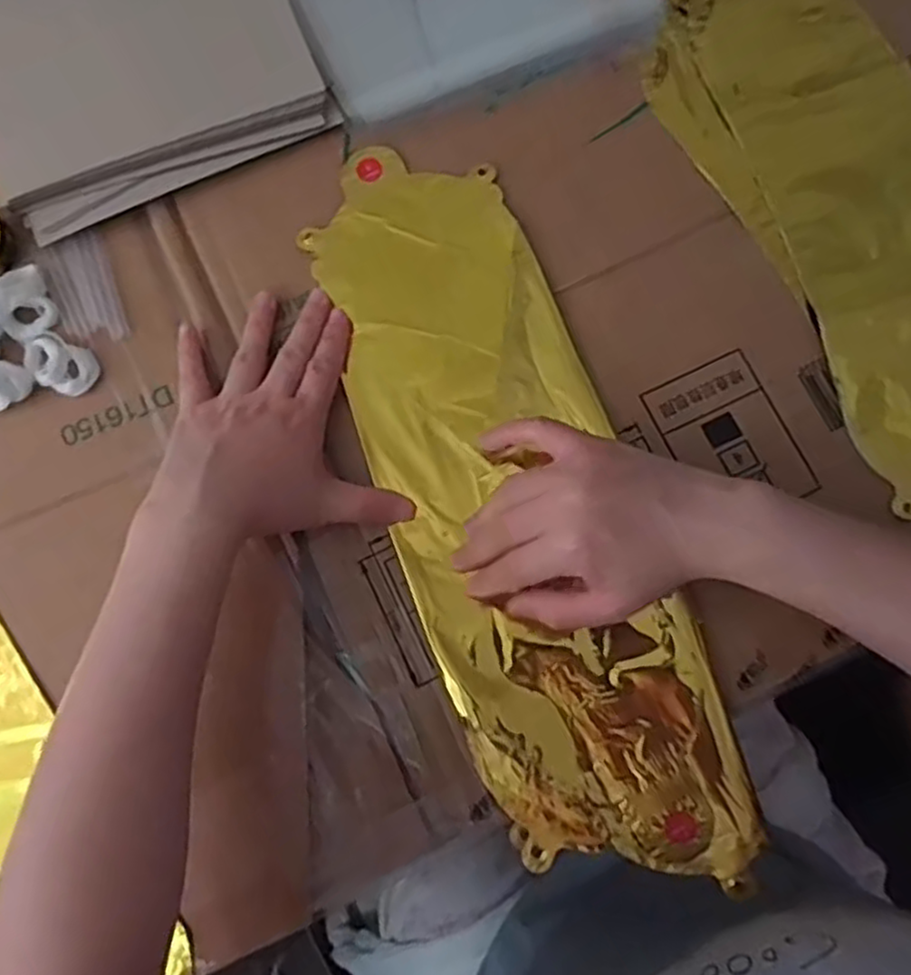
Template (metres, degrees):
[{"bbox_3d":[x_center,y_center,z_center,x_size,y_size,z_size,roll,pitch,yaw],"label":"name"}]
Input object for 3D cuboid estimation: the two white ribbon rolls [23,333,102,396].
[{"bbox_3d":[-0.219,-0.069,0.403,0.042,0.008,0.028,24,79,5],"label":"two white ribbon rolls"}]

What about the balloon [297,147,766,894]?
[{"bbox_3d":[0.028,0.003,0.398,0.131,0.008,0.417,-21,80,-4],"label":"balloon"}]

